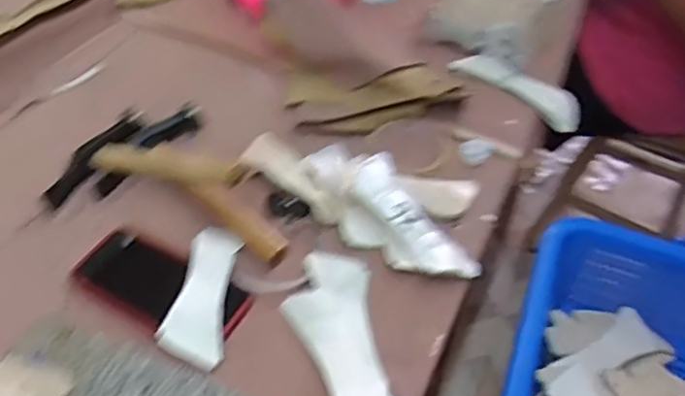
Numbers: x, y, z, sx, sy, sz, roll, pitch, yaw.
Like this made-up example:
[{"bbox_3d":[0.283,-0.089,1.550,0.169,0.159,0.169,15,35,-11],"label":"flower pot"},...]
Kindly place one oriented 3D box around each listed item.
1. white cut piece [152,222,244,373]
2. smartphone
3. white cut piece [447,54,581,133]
[{"bbox_3d":[-0.125,0.085,0.580,0.058,0.010,0.146,8,46,3],"label":"white cut piece"},{"bbox_3d":[-0.169,0.084,0.586,0.167,0.017,0.074,23,55,21],"label":"smartphone"},{"bbox_3d":[0.227,-0.144,0.810,0.177,0.024,0.053,35,60,28],"label":"white cut piece"}]

